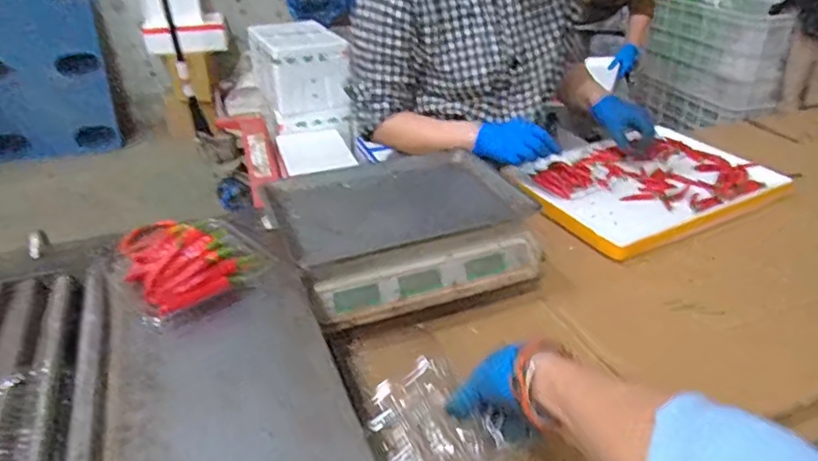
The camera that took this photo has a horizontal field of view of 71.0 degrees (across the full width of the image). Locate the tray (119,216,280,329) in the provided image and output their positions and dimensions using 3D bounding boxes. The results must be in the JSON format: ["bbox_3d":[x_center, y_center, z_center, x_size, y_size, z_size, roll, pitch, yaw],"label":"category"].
[{"bbox_3d":[-0.205,0.025,0.548,0.123,0.036,0.128,-21,37,-26],"label":"tray"}]

